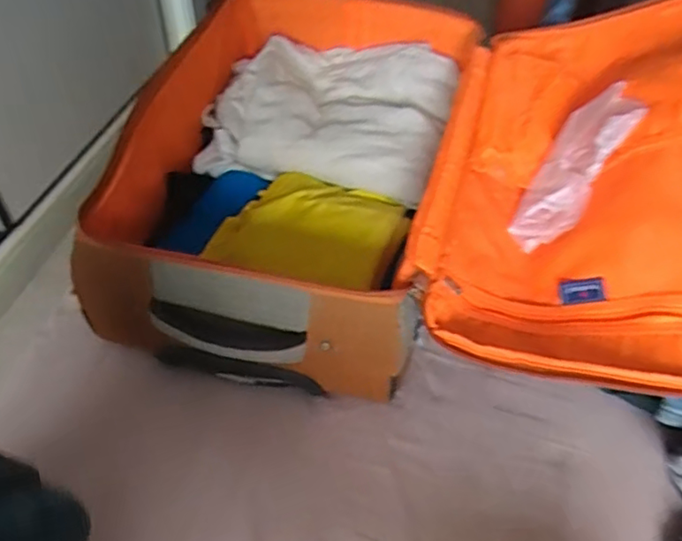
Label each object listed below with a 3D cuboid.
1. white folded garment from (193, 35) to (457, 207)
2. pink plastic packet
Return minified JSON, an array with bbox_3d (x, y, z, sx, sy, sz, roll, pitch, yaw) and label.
[{"bbox_3d":[-0.023,-0.240,0.877,0.331,0.088,0.261,13,48,10],"label":"white folded garment"},{"bbox_3d":[0.268,-0.119,0.684,0.209,0.021,0.097,-58,27,0],"label":"pink plastic packet"}]

